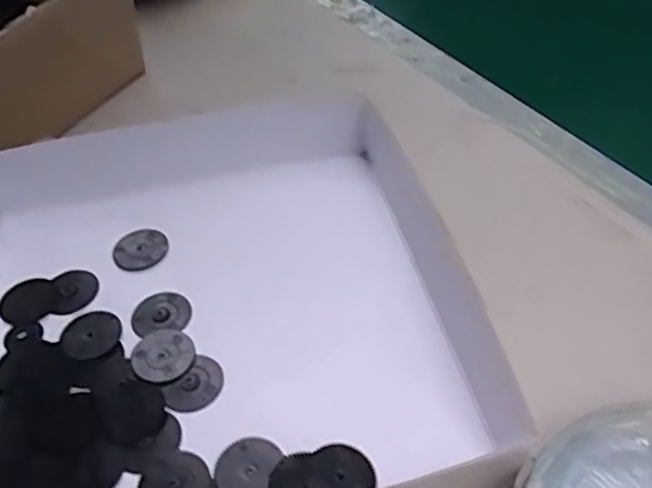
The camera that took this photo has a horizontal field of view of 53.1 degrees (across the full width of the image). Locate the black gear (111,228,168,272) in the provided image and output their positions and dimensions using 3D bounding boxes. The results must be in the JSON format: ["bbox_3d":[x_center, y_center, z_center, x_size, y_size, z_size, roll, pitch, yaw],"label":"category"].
[{"bbox_3d":[-0.094,0.003,0.330,0.023,0.006,0.027,41,56,19],"label":"black gear"}]

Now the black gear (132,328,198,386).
[{"bbox_3d":[-0.071,0.048,0.283,0.026,0.004,0.026,-30,53,-23],"label":"black gear"}]

